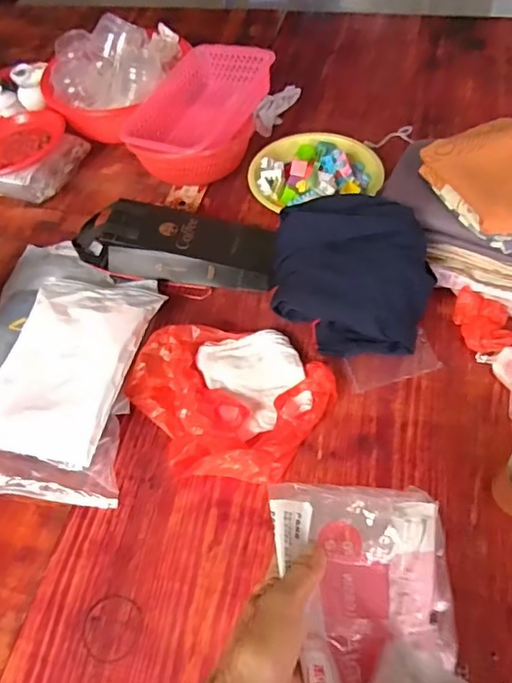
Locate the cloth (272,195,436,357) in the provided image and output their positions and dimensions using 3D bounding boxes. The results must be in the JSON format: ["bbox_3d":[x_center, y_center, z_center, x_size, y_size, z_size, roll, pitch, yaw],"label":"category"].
[{"bbox_3d":[0.149,-0.092,0.854,0.241,0.178,0.198,3,56,8],"label":"cloth"}]

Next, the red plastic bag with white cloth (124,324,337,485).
[{"bbox_3d":[-0.029,0.077,0.814,0.268,0.074,0.268,-28,57,-13],"label":"red plastic bag with white cloth"}]

